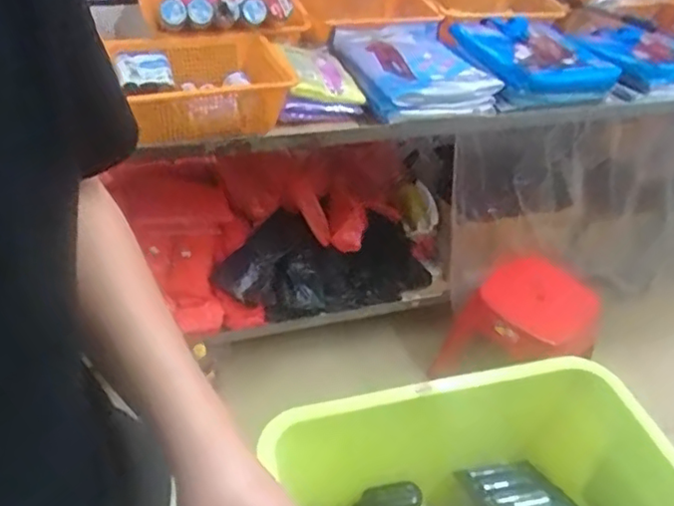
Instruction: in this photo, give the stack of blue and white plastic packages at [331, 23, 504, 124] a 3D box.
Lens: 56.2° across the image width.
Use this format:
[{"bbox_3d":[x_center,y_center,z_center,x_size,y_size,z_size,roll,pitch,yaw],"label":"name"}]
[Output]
[{"bbox_3d":[0.162,-0.413,1.439,0.271,0.089,0.357,-9,42,-17],"label":"stack of blue and white plastic packages"}]

